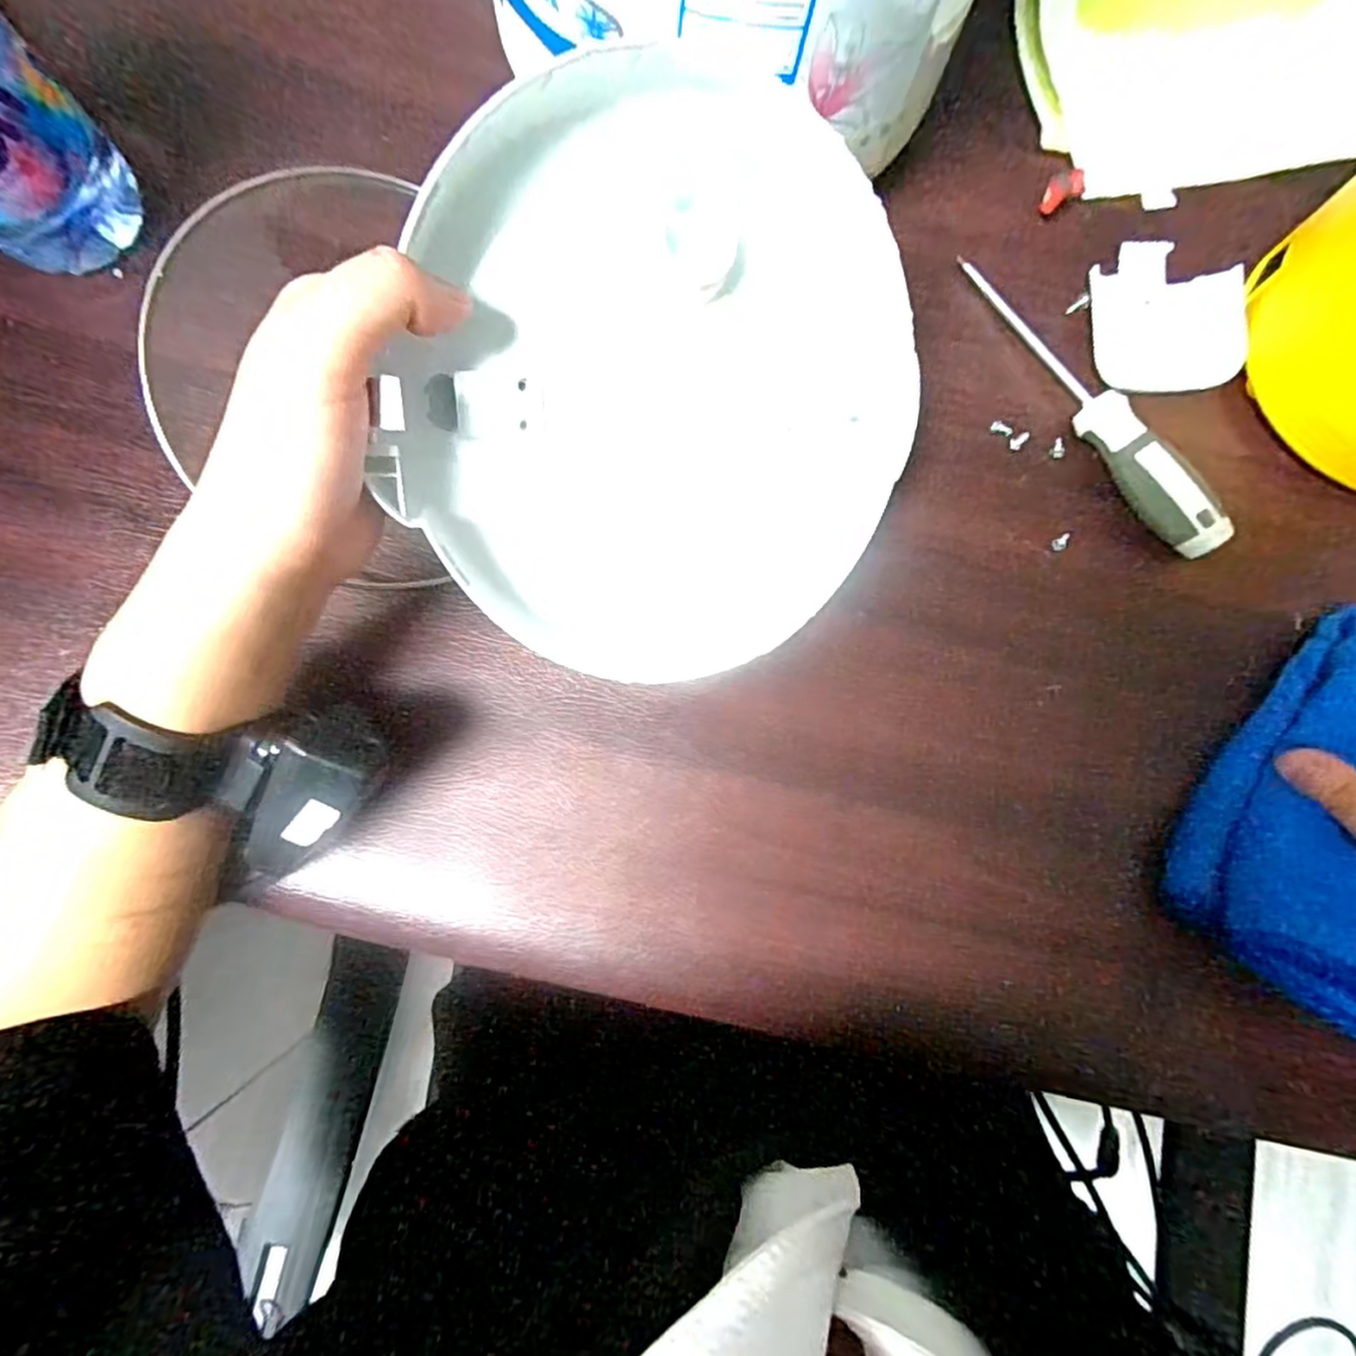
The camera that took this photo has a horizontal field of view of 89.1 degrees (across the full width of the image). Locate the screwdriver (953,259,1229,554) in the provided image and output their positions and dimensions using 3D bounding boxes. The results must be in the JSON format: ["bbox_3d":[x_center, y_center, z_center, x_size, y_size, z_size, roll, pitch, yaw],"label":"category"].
[{"bbox_3d":[0.202,-0.137,0.334,0.022,0.024,0.180,-27,84,-7],"label":"screwdriver"}]

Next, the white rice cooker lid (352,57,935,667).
[{"bbox_3d":[0.001,-0.100,0.258,0.197,0.030,0.199,-9,116,-20],"label":"white rice cooker lid"}]

